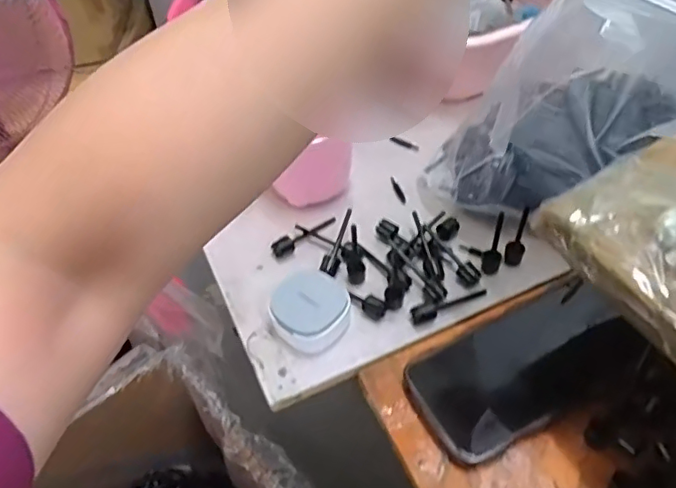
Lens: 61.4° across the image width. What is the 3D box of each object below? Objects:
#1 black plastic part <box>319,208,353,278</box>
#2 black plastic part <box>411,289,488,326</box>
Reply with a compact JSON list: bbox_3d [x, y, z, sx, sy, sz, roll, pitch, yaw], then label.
[{"bbox_3d":[0.000,-0.002,0.466,0.013,0.014,0.061,10,51,13],"label":"black plastic part"},{"bbox_3d":[0.084,0.043,0.427,0.063,0.012,0.011,-21,51,-13],"label":"black plastic part"}]

